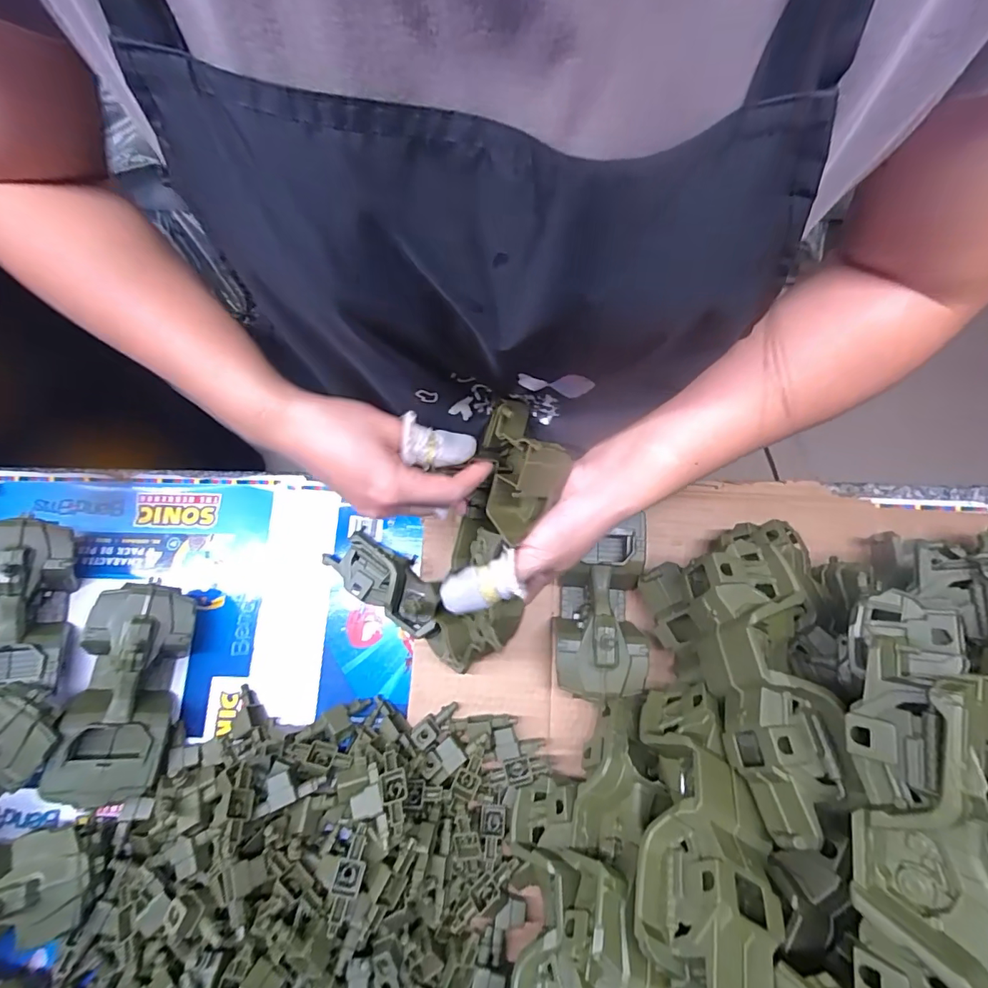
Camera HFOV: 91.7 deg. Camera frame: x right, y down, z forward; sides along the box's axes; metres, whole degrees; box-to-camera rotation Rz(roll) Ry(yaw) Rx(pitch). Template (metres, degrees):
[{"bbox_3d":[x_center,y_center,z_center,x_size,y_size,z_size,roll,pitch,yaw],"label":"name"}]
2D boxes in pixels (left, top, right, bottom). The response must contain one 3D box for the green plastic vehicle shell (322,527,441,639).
[{"bbox_3d":[-0.105,0.082,0.464,0.127,0.038,0.057,30,79,8],"label":"green plastic vehicle shell"}]

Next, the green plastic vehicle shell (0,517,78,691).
[{"bbox_3d":[-0.436,0.102,0.444,0.072,0.081,0.147,-4,76,0],"label":"green plastic vehicle shell"}]

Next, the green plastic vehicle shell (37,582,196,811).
[{"bbox_3d":[-0.318,0.172,0.428,0.072,0.077,0.175,5,76,3],"label":"green plastic vehicle shell"}]

